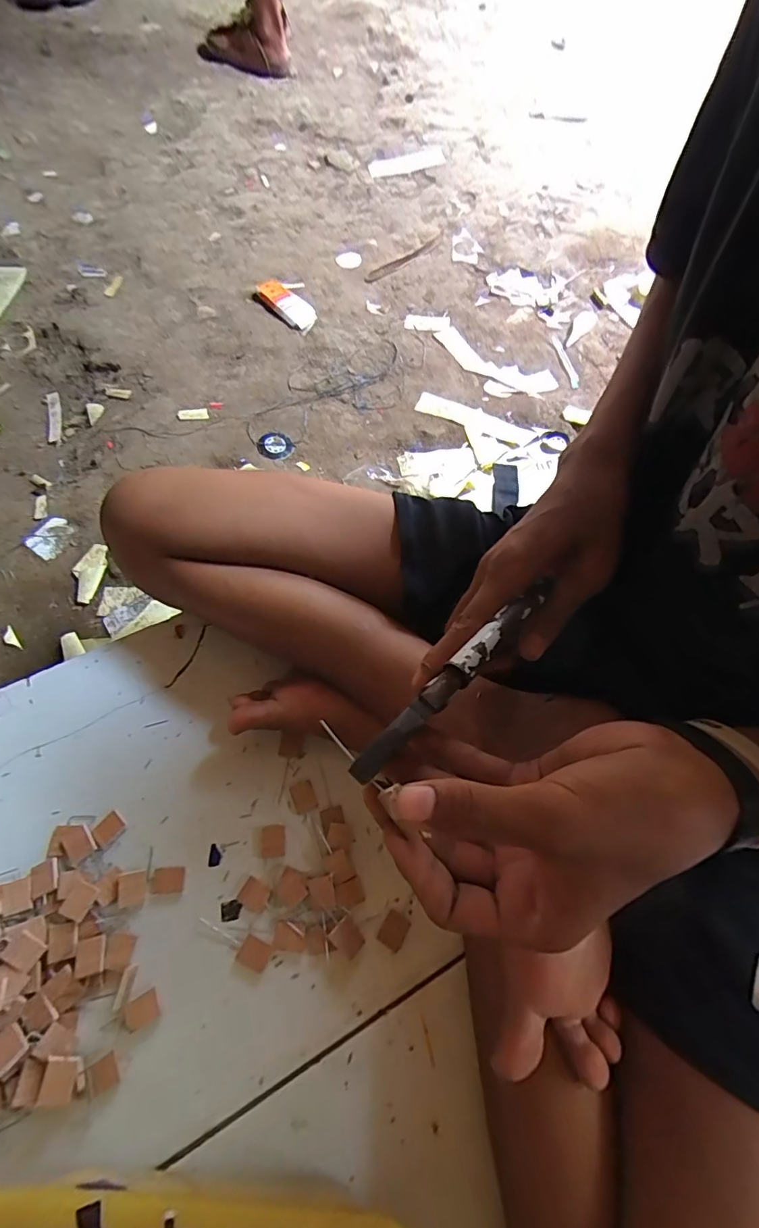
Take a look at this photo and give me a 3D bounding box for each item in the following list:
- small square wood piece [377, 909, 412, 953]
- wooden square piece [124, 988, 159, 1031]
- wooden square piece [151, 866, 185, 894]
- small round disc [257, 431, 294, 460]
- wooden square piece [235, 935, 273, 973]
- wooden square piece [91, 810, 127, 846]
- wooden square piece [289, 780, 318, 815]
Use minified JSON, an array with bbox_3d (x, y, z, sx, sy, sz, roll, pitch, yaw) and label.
[{"bbox_3d":[0.012,0.254,0.397,0.020,0.004,0.025,30,65,11],"label":"small square wood piece"},{"bbox_3d":[-0.176,0.293,0.365,0.022,0.006,0.019,-25,67,-15],"label":"wooden square piece"},{"bbox_3d":[-0.175,0.219,0.406,0.024,0.004,0.019,-4,64,-6],"label":"wooden square piece"},{"bbox_3d":[-0.159,-0.257,0.753,0.053,0.011,0.051,2,63,-3],"label":"small round disc"},{"bbox_3d":[-0.099,0.267,0.388,0.024,0.004,0.020,21,64,7],"label":"wooden square piece"},{"bbox_3d":[-0.231,0.182,0.421,0.020,0.004,0.024,41,68,16],"label":"wooden square piece"},{"bbox_3d":[-0.068,0.163,0.440,0.021,0.004,0.026,-18,66,-12],"label":"wooden square piece"}]

